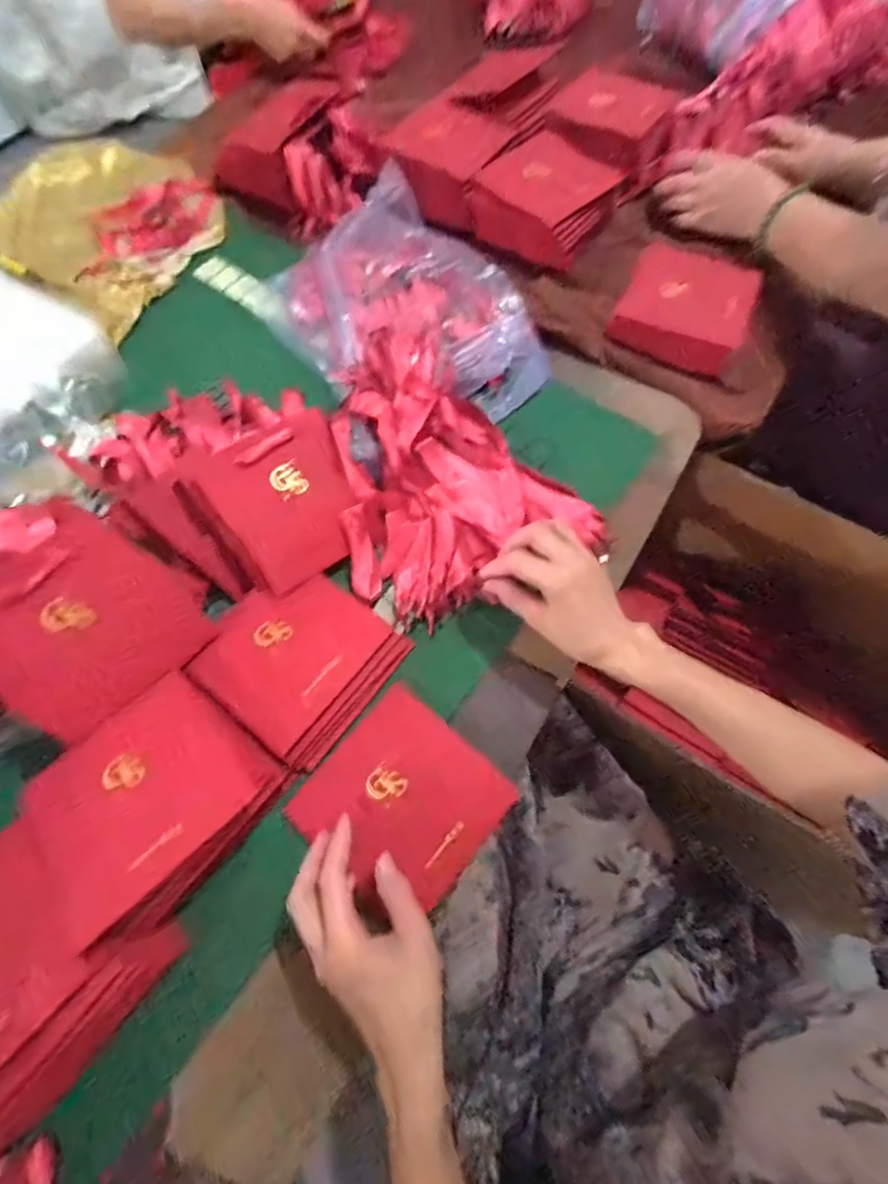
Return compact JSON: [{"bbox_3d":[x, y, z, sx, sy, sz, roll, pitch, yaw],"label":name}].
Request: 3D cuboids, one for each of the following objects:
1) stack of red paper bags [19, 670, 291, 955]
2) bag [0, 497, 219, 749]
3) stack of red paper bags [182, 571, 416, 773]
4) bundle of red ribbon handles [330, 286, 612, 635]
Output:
[{"bbox_3d":[-0.222,0.153,0.397,0.147,0.043,0.155,40,72,17],"label":"stack of red paper bags"},{"bbox_3d":[-0.305,0.014,0.420,0.185,0.035,0.154,44,61,-19],"label":"bag"},{"bbox_3d":[-0.131,0.056,0.464,0.149,0.029,0.142,36,71,15],"label":"stack of red paper bags"},{"bbox_3d":[-0.026,-0.140,0.525,0.219,0.068,0.350,-29,69,-12],"label":"bundle of red ribbon handles"}]

